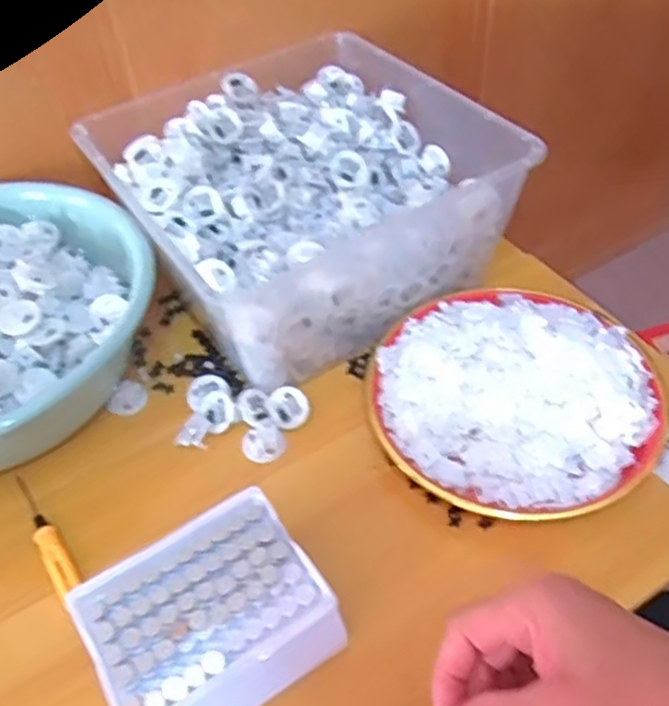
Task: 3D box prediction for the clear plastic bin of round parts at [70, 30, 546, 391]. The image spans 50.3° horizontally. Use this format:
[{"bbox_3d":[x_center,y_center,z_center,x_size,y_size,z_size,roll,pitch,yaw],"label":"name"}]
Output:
[{"bbox_3d":[-0.030,-0.134,0.631,0.287,0.136,0.278,-29,52,-22],"label":"clear plastic bin of round parts"}]

